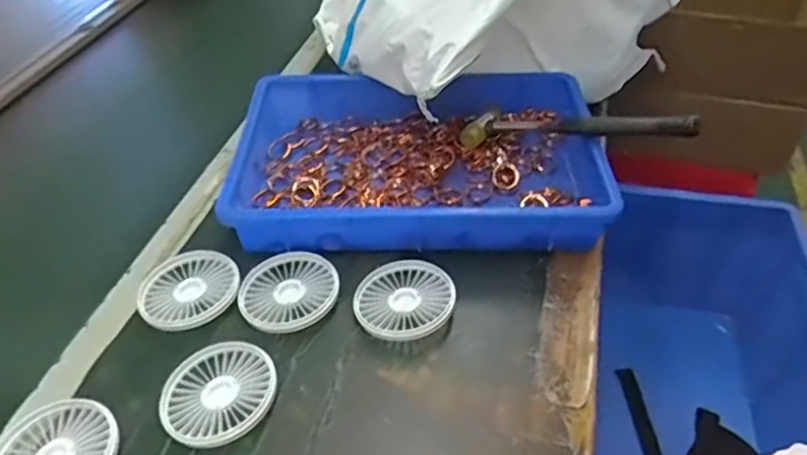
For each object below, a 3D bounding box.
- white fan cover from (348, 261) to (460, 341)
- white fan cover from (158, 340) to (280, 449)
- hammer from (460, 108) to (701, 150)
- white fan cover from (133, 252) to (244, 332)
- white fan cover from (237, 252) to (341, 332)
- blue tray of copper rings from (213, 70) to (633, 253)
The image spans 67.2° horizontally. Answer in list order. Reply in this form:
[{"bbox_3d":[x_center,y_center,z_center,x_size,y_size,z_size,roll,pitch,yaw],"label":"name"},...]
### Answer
[{"bbox_3d":[0.000,0.062,0.539,0.086,0.020,0.090,-9,44,-7],"label":"white fan cover"},{"bbox_3d":[-0.145,0.125,0.473,0.086,0.007,0.088,-21,46,-18],"label":"white fan cover"},{"bbox_3d":[0.177,-0.105,0.628,0.238,0.031,0.076,7,40,40],"label":"hammer"},{"bbox_3d":[-0.194,0.054,0.548,0.085,0.012,0.090,-32,51,-28],"label":"white fan cover"},{"bbox_3d":[-0.103,0.057,0.547,0.086,0.012,0.086,-15,45,-13],"label":"white fan cover"},{"bbox_3d":[0.014,-0.082,0.655,0.357,0.066,0.267,-1,43,2],"label":"blue tray of copper rings"}]

